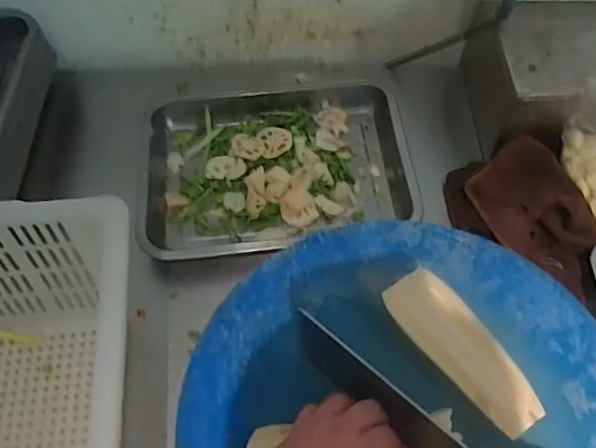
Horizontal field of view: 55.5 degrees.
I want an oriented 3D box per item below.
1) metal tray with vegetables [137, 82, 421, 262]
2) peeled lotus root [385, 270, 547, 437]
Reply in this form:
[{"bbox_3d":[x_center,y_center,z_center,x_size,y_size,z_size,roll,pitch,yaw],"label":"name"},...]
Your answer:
[{"bbox_3d":[-0.032,-0.085,0.747,0.342,0.042,0.262,-7,59,-3],"label":"metal tray with vegetables"},{"bbox_3d":[0.151,0.119,0.524,0.056,0.044,0.163,-34,64,-18],"label":"peeled lotus root"}]

